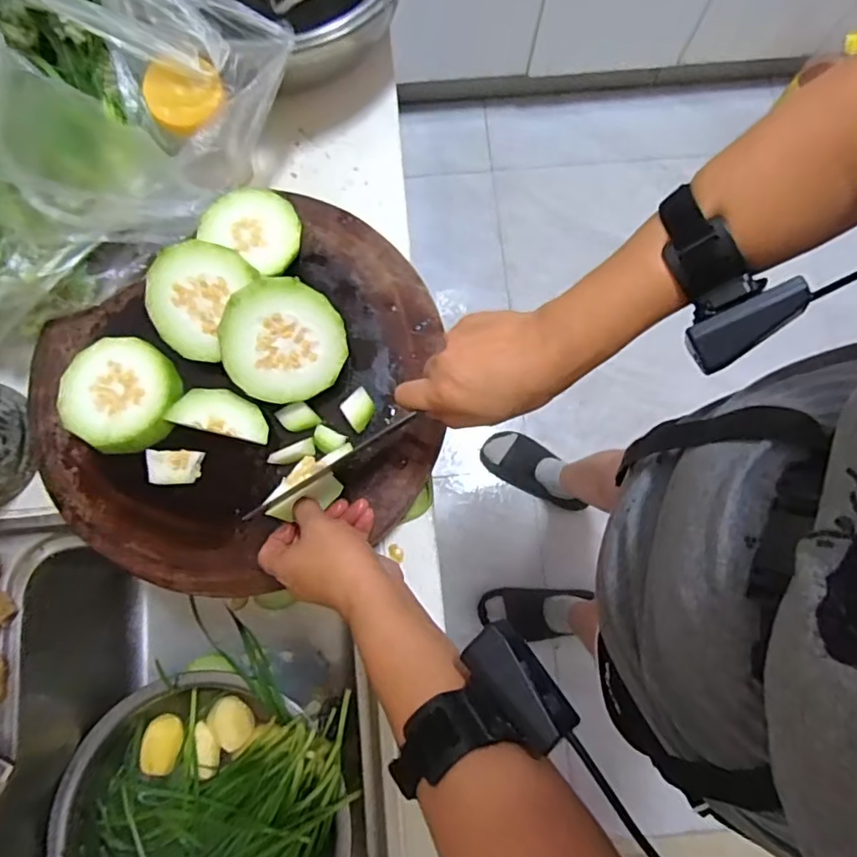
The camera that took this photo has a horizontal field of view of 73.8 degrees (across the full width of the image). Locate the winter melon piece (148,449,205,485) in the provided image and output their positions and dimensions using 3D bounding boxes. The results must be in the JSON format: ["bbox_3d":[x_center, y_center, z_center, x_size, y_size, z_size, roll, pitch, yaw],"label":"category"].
[{"bbox_3d":[-0.223,0.033,0.504,0.039,0.026,0.029,-5,78,-2],"label":"winter melon piece"}]

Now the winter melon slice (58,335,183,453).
[{"bbox_3d":[-0.273,-0.030,0.511,0.101,0.022,0.098,32,80,5],"label":"winter melon slice"}]

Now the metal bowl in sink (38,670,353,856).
[{"bbox_3d":[-0.251,0.436,0.631,0.305,0.111,0.307,0,78,-1],"label":"metal bowl in sink"}]

